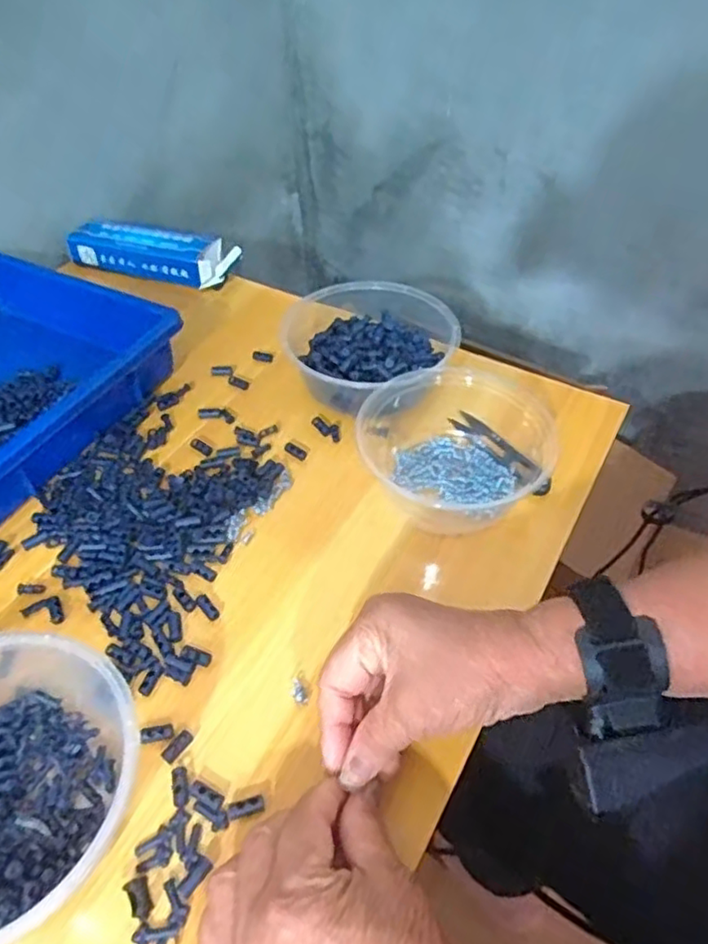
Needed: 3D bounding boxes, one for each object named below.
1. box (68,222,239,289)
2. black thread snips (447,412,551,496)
[{"bbox_3d":[-0.210,-0.230,0.685,0.180,0.034,0.051,12,47,10],"label":"box"},{"bbox_3d":[0.114,-0.016,0.511,0.027,0.012,0.104,-23,51,-21],"label":"black thread snips"}]

